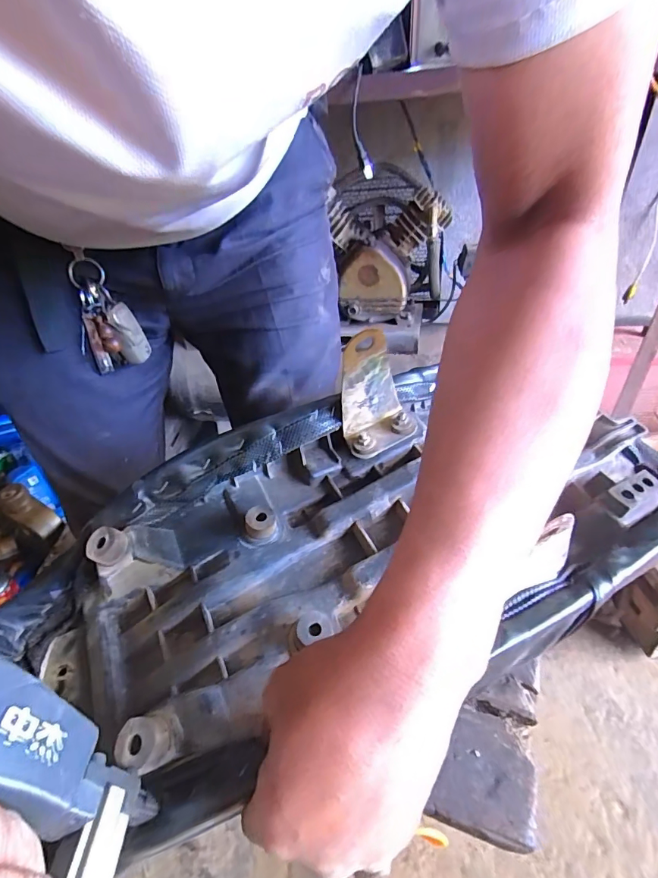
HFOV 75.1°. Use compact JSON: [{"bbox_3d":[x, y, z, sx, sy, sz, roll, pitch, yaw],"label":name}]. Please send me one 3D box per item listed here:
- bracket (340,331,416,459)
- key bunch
[{"bbox_3d":[0.042,-0.041,0.367,0.063,0.108,0.033,-19,39,-16],"label":"bracket"},{"bbox_3d":[-0.234,-0.128,0.451,0.059,0.106,0.049,-21,40,-19],"label":"key bunch"}]

